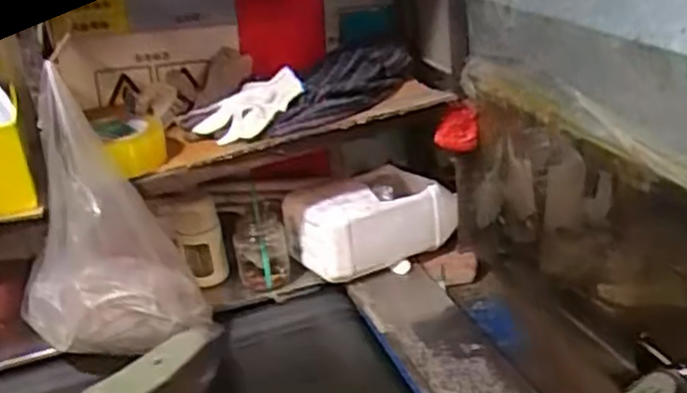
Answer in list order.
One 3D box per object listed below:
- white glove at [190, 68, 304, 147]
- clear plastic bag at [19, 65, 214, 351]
[{"bbox_3d":[-0.151,-0.114,1.037,0.189,0.064,0.073,-21,18,29],"label":"white glove"},{"bbox_3d":[-0.323,0.046,0.920,0.232,0.333,0.134,-11,26,-9],"label":"clear plastic bag"}]

